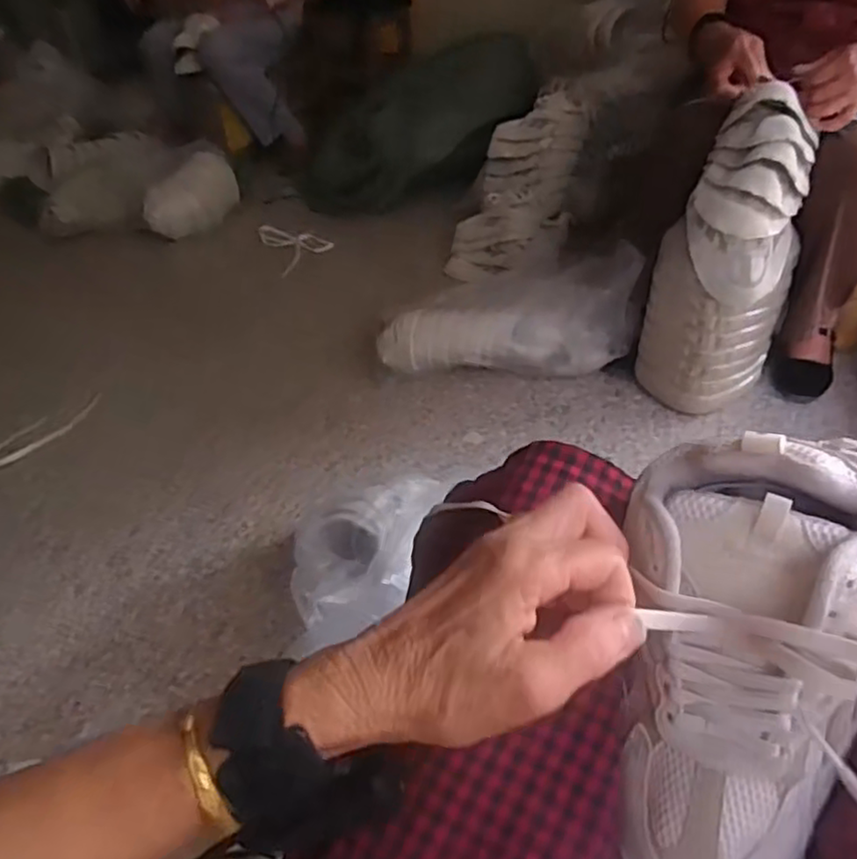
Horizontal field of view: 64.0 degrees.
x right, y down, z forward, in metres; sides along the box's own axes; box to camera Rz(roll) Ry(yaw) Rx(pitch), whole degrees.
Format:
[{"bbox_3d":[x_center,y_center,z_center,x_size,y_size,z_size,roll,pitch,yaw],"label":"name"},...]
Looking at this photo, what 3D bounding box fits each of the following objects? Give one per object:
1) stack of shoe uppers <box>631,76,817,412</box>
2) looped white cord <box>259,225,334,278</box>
[{"bbox_3d":[0.454,-0.254,1.085,0.196,0.471,0.183,25,49,30],"label":"stack of shoe uppers"},{"bbox_3d":[-0.354,-0.502,1.854,0.162,0.012,0.307,-21,47,-16],"label":"looped white cord"}]

